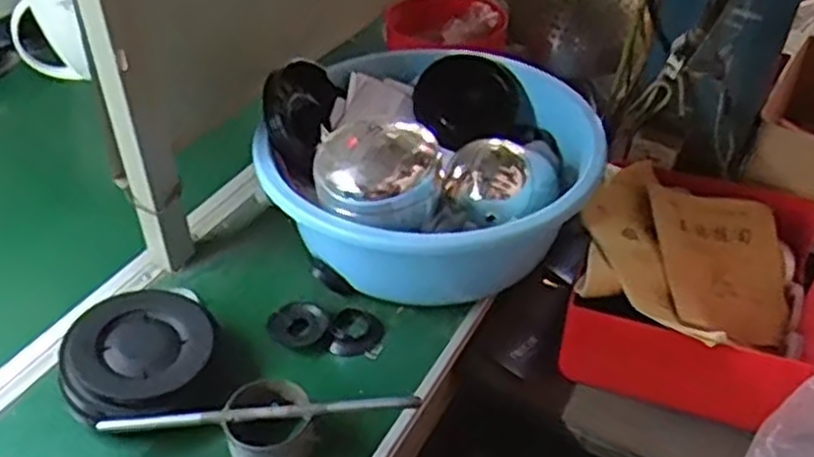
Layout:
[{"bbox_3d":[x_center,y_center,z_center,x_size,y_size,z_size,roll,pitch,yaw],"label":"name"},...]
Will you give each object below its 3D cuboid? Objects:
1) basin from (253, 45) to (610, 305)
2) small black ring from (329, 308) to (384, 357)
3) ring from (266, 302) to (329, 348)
[{"bbox_3d":[0.032,-0.099,0.909,0.373,0.159,0.395,1,40,-1],"label":"basin"},{"bbox_3d":[-0.054,0.112,0.836,0.058,0.014,0.061,1,40,-1],"label":"small black ring"},{"bbox_3d":[-0.116,0.103,0.826,0.062,0.011,0.054,-5,40,-9],"label":"ring"}]

